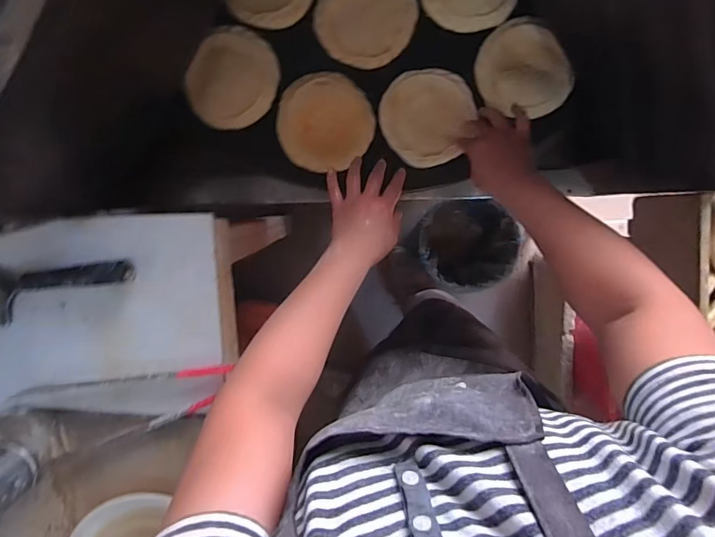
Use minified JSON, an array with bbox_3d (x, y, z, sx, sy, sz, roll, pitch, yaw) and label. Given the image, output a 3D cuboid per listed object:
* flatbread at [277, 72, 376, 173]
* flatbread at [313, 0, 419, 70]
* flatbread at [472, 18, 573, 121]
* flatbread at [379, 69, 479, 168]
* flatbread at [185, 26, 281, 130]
[{"bbox_3d":[-0.044,-0.204,0.633,0.130,0.022,0.126,5,98,-2],"label":"flatbread"},{"bbox_3d":[0.011,-0.343,0.608,0.131,0.011,0.132,0,99,-1],"label":"flatbread"},{"bbox_3d":[0.224,-0.272,0.621,0.110,0.042,0.136,-29,97,3],"label":"flatbread"},{"bbox_3d":[0.101,-0.215,0.643,0.129,0.018,0.131,0,98,-1],"label":"flatbread"},{"bbox_3d":[-0.166,-0.256,0.604,0.109,0.036,0.134,20,98,-4],"label":"flatbread"}]

